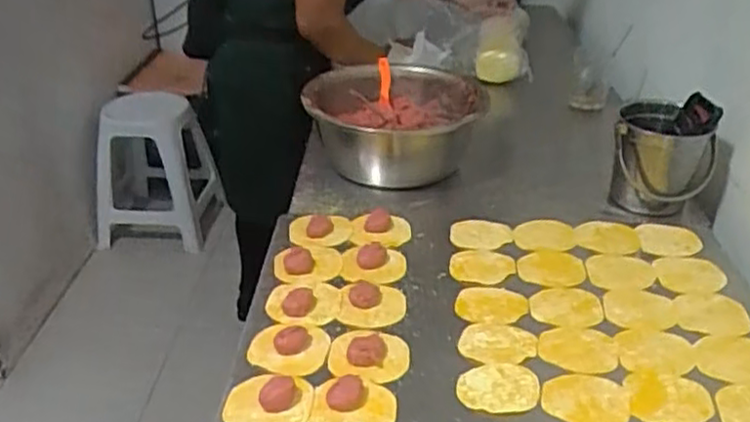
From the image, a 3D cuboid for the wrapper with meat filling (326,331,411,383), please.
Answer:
[{"bbox_3d":[-0.006,0.148,0.738,0.084,0.013,0.071,6,33,11],"label":"wrapper with meat filling"}]

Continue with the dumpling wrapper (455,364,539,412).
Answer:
[{"bbox_3d":[0.125,0.178,0.716,0.084,0.009,0.060,-4,32,-4],"label":"dumpling wrapper"}]

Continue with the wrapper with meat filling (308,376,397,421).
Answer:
[{"bbox_3d":[-0.021,0.190,0.679,0.078,0.012,0.069,5,33,10],"label":"wrapper with meat filling"}]

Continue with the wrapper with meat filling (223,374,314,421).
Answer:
[{"bbox_3d":[-0.104,0.180,0.681,0.083,0.020,0.068,-1,32,1],"label":"wrapper with meat filling"}]

